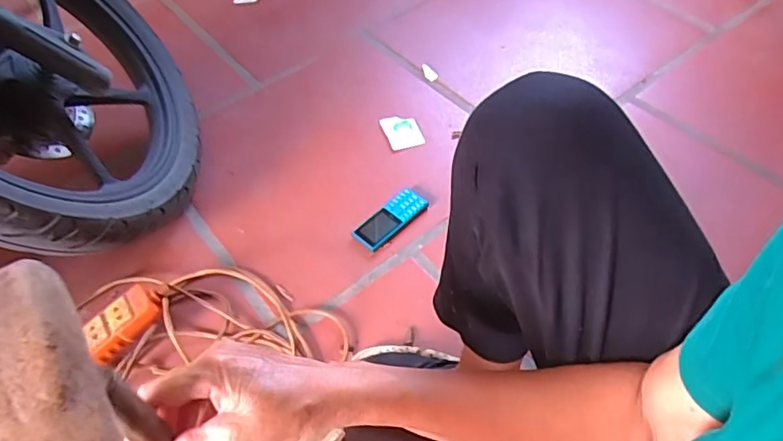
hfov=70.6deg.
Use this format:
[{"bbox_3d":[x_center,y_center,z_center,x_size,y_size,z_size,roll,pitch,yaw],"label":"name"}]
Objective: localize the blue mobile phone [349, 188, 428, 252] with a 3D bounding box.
[{"bbox_3d":[-0.001,-0.002,0.880,0.053,0.017,0.125,37,63,26],"label":"blue mobile phone"}]

